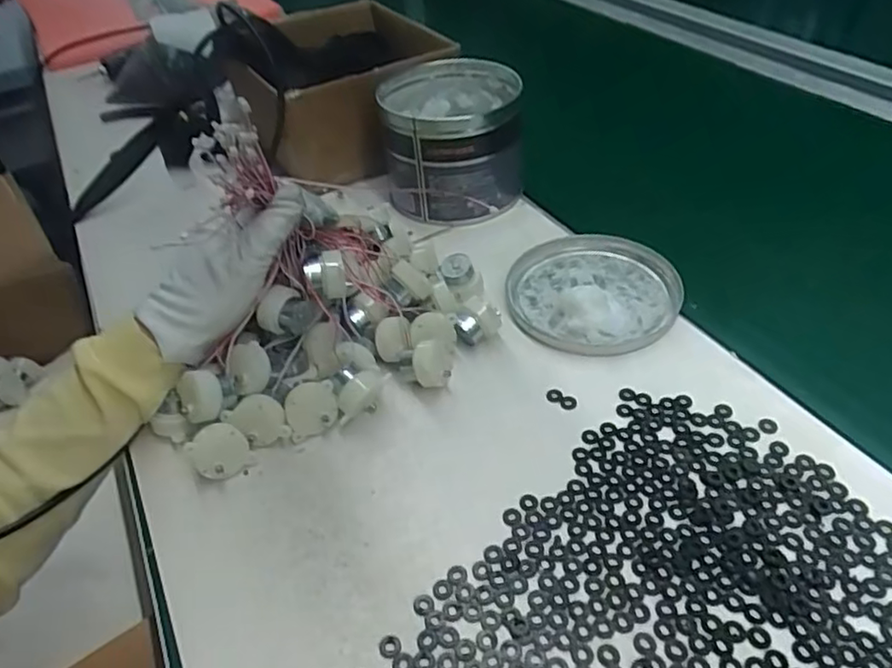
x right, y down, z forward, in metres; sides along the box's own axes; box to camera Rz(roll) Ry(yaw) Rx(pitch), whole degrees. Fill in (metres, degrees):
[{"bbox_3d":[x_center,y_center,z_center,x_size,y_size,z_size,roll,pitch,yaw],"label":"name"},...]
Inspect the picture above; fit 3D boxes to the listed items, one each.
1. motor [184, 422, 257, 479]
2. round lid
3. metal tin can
[{"bbox_3d":[-0.143,0.073,0.403,0.033,0.034,0.019,-32,18,-25],"label":"motor"},{"bbox_3d":[0.116,-0.039,0.501,0.128,0.020,0.136,-3,44,3],"label":"round lid"},{"bbox_3d":[0.008,-0.181,0.600,0.118,0.106,0.127,-3,44,3],"label":"metal tin can"}]

